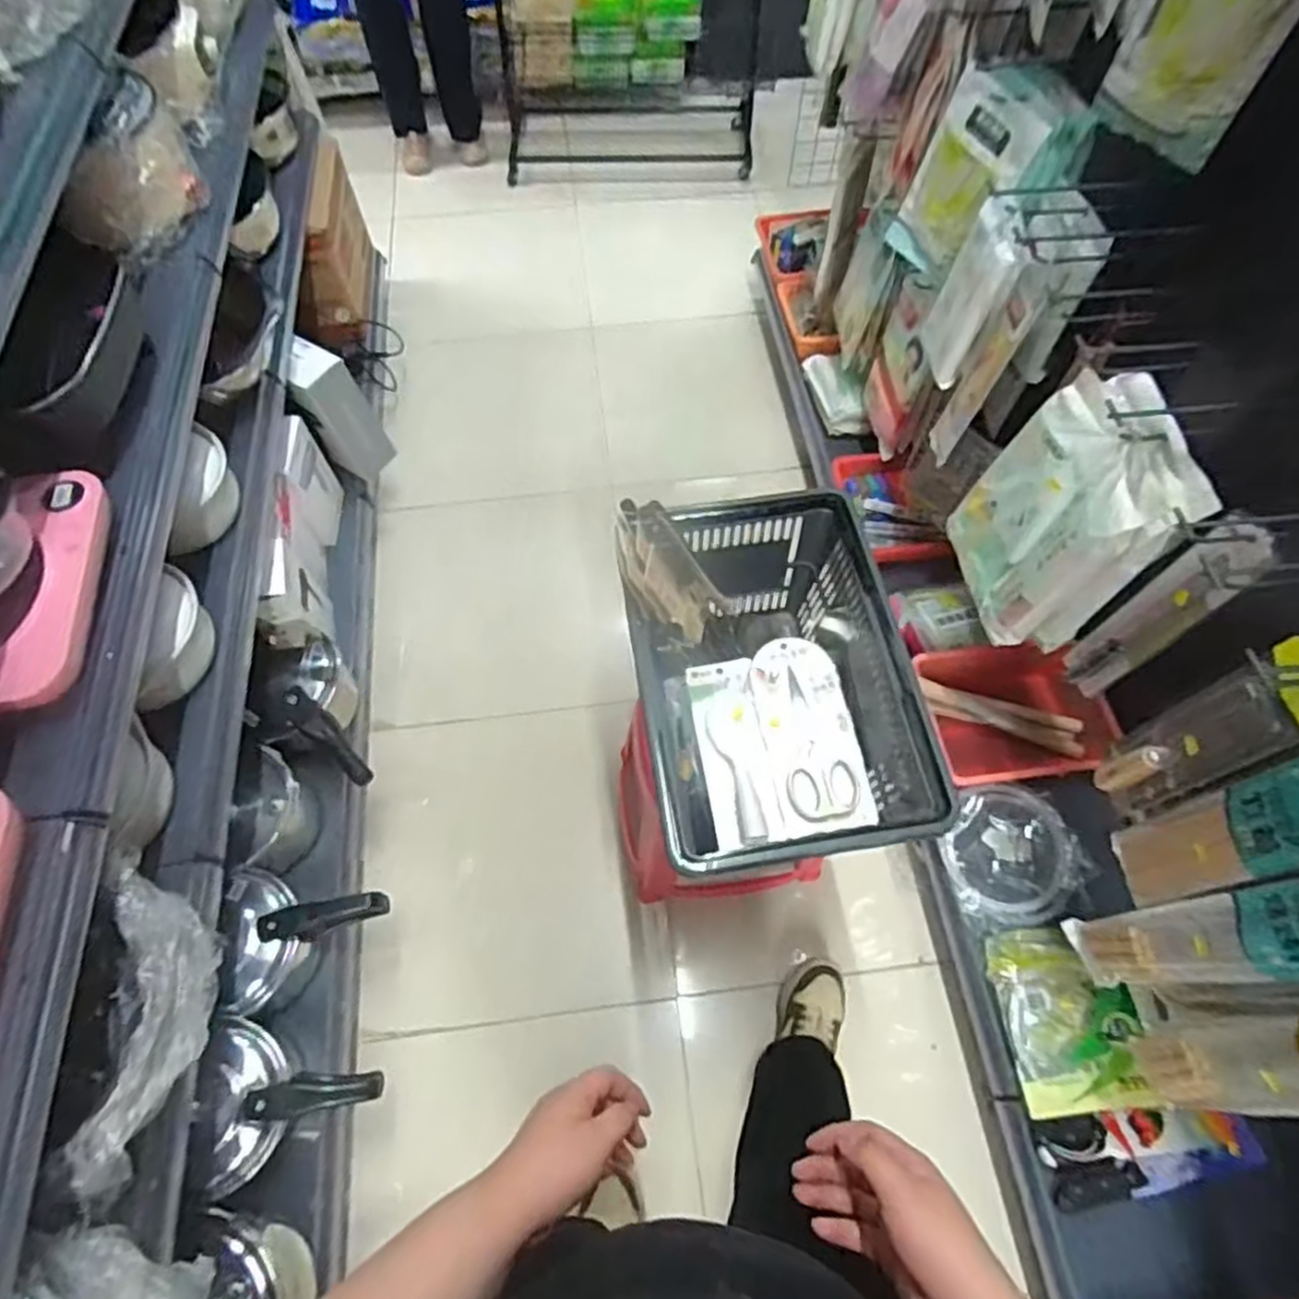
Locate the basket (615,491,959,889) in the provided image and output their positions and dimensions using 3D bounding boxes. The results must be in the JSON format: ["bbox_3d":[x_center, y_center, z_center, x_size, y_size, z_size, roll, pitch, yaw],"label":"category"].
[{"bbox_3d":[0.149,0.060,0.961,0.311,0.235,0.438,-8,63,-3],"label":"basket"}]

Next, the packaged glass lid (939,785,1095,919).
[{"bbox_3d":[0.618,0.348,1.266,0.218,0.034,0.216,0,63,1],"label":"packaged glass lid"}]

